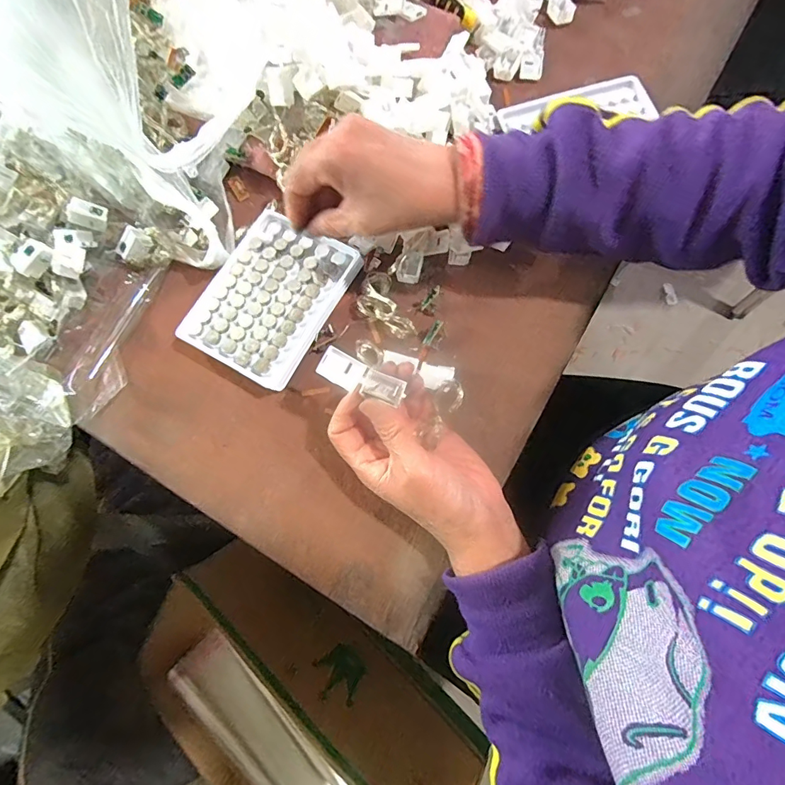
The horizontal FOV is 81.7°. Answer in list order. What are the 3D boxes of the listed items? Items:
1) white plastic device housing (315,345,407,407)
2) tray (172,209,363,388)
[{"bbox_3d":[-0.020,-0.010,0.286,0.054,0.009,0.020,24,77,-5],"label":"white plastic device housing"},{"bbox_3d":[-0.097,-0.078,0.359,0.096,0.015,0.128,30,77,7],"label":"tray"}]

